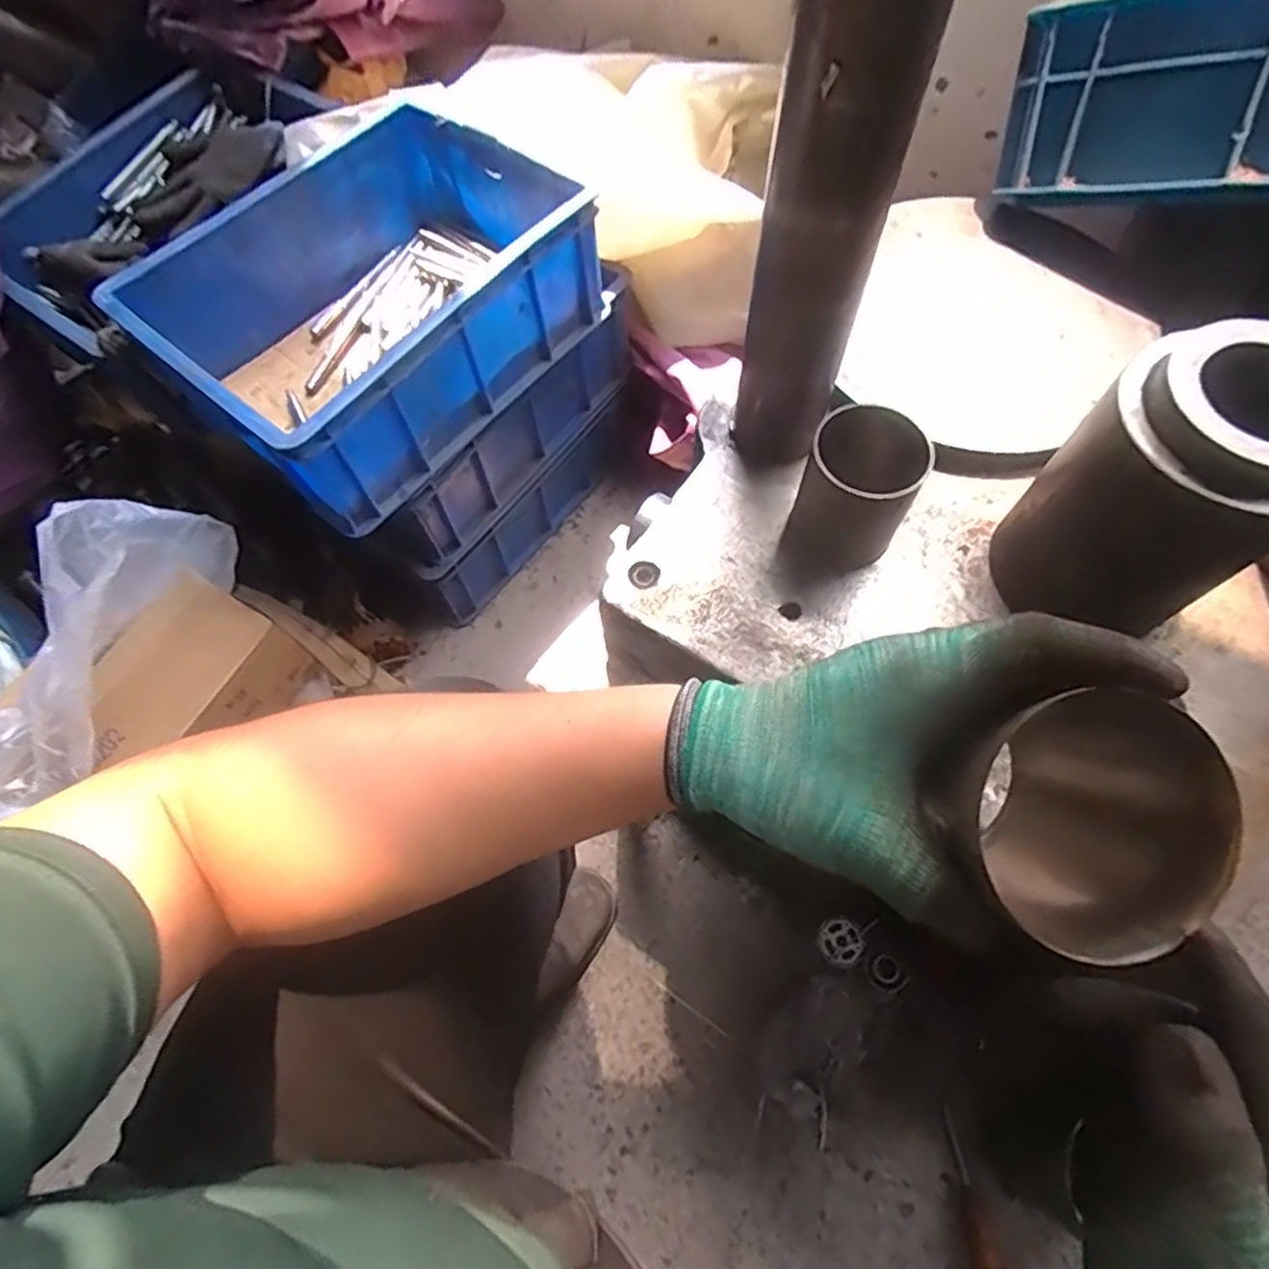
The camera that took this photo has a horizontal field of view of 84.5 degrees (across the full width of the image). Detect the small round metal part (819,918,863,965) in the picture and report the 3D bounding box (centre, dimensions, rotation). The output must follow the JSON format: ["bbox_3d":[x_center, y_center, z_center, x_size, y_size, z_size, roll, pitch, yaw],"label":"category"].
[{"bbox_3d":[0.231,0.344,0.783,0.045,0.014,0.045,-1,65,1],"label":"small round metal part"}]

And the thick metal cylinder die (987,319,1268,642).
[{"bbox_3d":[0.276,-0.072,0.384,0.106,0.159,0.098,-1,65,1],"label":"thick metal cylinder die"}]

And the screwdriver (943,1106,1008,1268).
[{"bbox_3d":[0.329,0.565,0.663,0.028,0.039,0.184,-3,65,0],"label":"screwdriver"}]

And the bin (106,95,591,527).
[{"bbox_3d":[-0.259,-0.338,0.721,0.283,0.143,0.392,36,71,16],"label":"bin"}]

